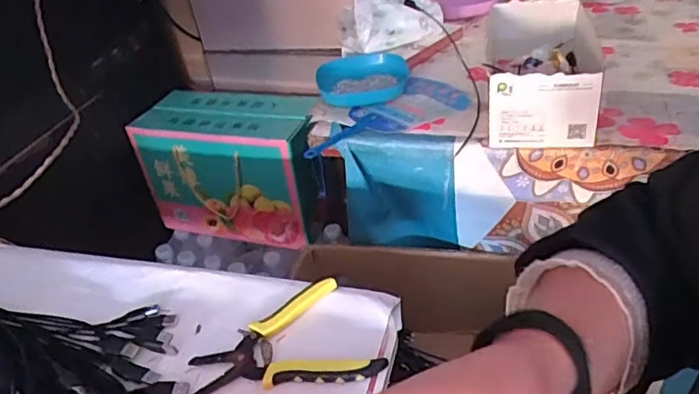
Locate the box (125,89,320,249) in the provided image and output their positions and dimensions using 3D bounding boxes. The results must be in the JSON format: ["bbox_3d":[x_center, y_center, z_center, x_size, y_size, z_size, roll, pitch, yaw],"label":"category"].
[{"bbox_3d":[-0.211,-0.061,1.058,0.323,0.228,0.163,7,39,19],"label":"box"}]

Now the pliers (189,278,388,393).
[{"bbox_3d":[-0.061,0.129,0.491,0.155,0.010,0.114,-13,37,-8],"label":"pliers"}]

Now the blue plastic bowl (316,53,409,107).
[{"bbox_3d":[0.018,-0.177,0.841,0.127,0.041,0.125,-5,37,4],"label":"blue plastic bowl"}]

